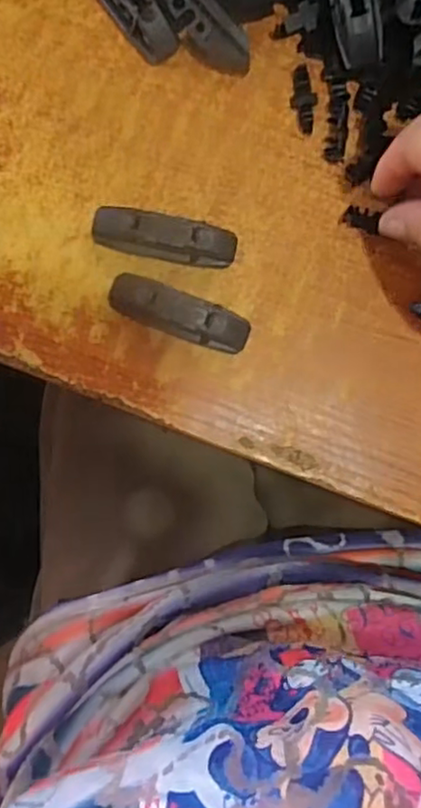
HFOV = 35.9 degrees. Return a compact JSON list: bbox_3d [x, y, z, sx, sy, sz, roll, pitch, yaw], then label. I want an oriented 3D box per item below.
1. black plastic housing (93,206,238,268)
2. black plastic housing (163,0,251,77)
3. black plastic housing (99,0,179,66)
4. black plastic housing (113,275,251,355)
[{"bbox_3d":[-0.023,-0.085,0.332,0.073,0.022,0.020,10,91,-3],"label":"black plastic housing"},{"bbox_3d":[-0.008,-0.199,0.336,0.018,0.022,0.070,-45,93,-1],"label":"black plastic housing"},{"bbox_3d":[-0.045,-0.211,0.335,0.020,0.019,0.071,-38,93,-2],"label":"black plastic housing"},{"bbox_3d":[-0.016,-0.046,0.332,0.073,0.020,0.020,21,90,-3],"label":"black plastic housing"}]

